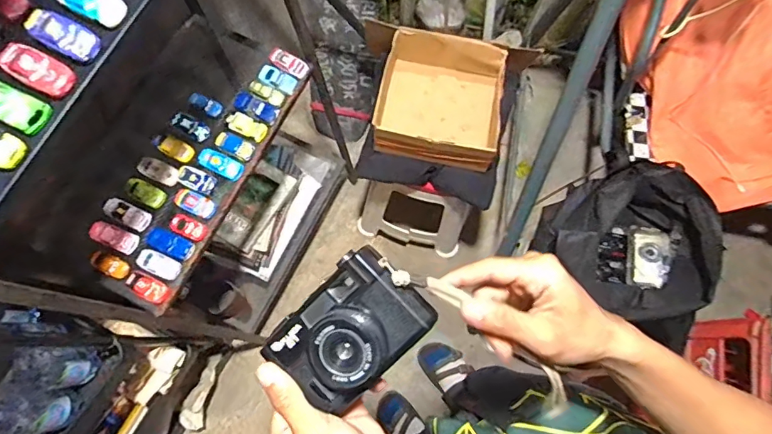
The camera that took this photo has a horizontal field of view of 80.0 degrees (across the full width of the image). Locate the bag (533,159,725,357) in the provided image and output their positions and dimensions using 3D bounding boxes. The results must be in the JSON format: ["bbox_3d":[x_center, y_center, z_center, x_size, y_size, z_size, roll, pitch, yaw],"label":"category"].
[{"bbox_3d":[0.484,0.051,0.941,0.281,0.187,0.308,23,75,5],"label":"bag"}]

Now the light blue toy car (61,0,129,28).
[{"bbox_3d":[-0.326,-0.235,0.501,0.079,0.015,0.037,26,76,6],"label":"light blue toy car"}]

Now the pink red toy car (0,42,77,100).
[{"bbox_3d":[-0.370,-0.156,0.484,0.079,0.018,0.037,27,76,6],"label":"pink red toy car"}]

